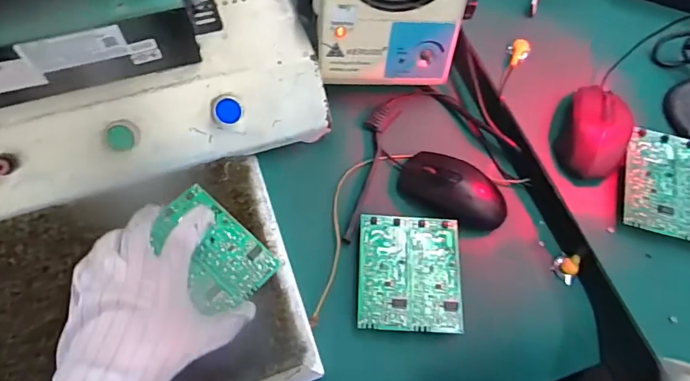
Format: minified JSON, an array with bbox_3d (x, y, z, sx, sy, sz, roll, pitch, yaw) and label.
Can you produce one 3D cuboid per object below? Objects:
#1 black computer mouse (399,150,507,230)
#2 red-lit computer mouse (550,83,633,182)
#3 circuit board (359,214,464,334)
[{"bbox_3d":[0.114,-0.001,0.495,0.114,0.032,0.061,31,69,12],"label":"black computer mouse"},{"bbox_3d":[0.255,-0.059,0.489,0.064,0.038,0.105,22,67,8],"label":"red-lit computer mouse"},{"bbox_3d":[0.063,0.081,0.465,0.096,0.020,0.110,2,66,0],"label":"circuit board"}]

